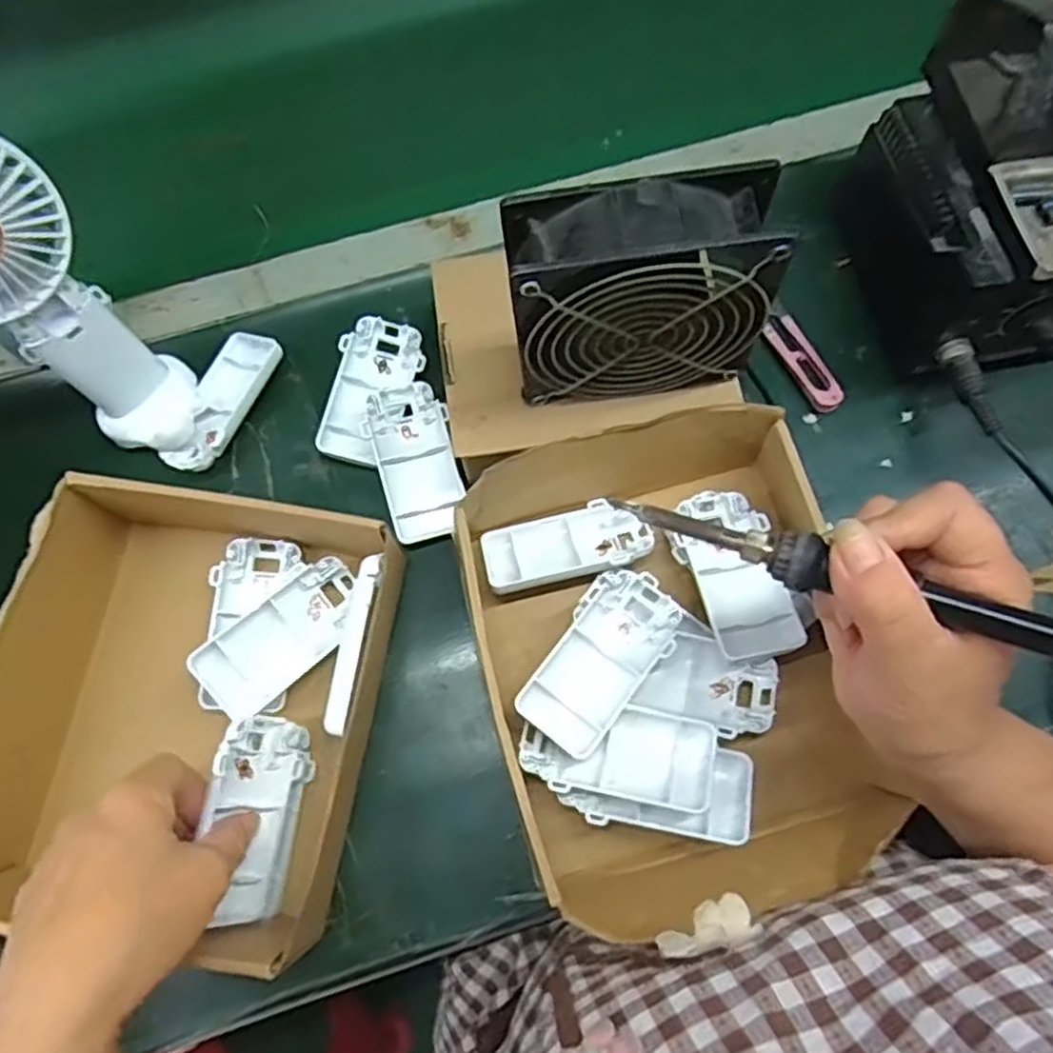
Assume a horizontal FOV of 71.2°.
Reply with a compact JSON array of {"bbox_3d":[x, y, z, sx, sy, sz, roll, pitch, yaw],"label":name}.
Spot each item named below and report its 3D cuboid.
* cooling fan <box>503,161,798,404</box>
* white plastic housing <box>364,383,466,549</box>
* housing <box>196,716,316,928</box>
[{"bbox_3d":[0.052,-0.110,0.351,0.115,0.110,0.047,-9,73,-2],"label":"cooling fan"},{"bbox_3d":[-0.066,-0.040,0.441,0.048,0.017,0.095,-19,75,-4],"label":"white plastic housing"},{"bbox_3d":[-0.139,0.139,0.370,0.022,0.059,0.087,3,78,33],"label":"housing"}]

